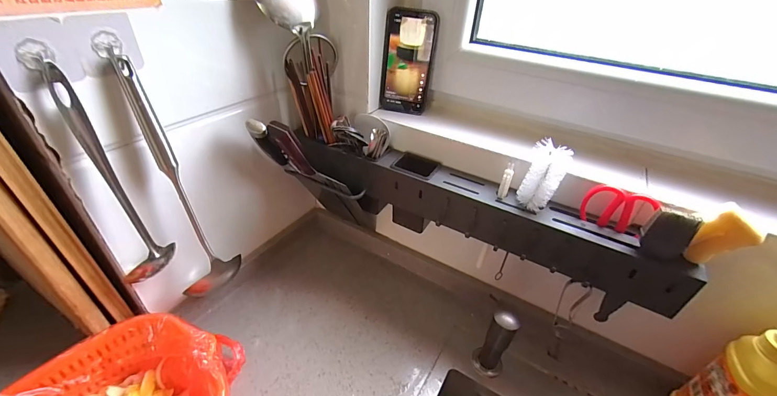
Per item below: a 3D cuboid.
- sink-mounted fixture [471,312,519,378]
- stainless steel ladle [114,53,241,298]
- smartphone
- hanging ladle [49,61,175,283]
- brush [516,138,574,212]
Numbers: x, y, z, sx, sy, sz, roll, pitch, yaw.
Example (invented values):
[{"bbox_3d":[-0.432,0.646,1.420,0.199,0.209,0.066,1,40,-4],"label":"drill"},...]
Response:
[{"bbox_3d":[0.156,0.211,0.494,0.044,0.121,0.034,19,38,22],"label":"sink-mounted fixture"},{"bbox_3d":[-0.262,0.004,0.434,0.056,0.335,0.055,4,36,1],"label":"stainless steel ladle"},{"bbox_3d":[0.032,-0.217,0.543,0.078,0.153,0.018,13,31,12],"label":"smartphone"},{"bbox_3d":[-0.306,-0.011,0.375,0.039,0.251,0.047,1,36,-3],"label":"hanging ladle"},{"bbox_3d":[0.198,-0.028,0.430,0.045,0.086,0.026,29,43,31],"label":"brush"}]

